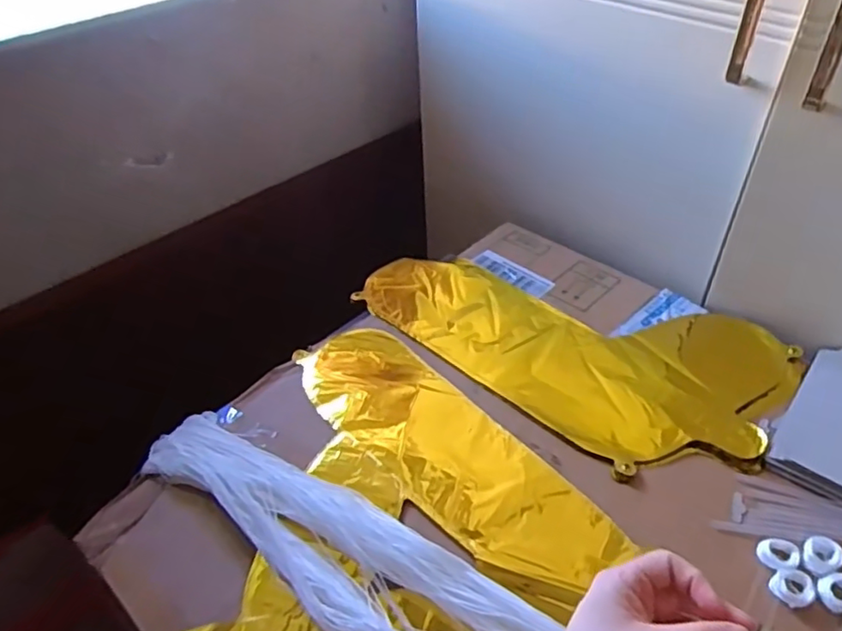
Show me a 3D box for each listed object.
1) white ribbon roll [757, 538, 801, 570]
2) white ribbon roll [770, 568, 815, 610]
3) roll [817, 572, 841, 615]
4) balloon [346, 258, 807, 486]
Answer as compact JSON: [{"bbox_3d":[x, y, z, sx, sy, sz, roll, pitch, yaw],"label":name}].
[{"bbox_3d":[0.253,0.170,0.436,0.027,0.006,0.023,19,49,21],"label":"white ribbon roll"},{"bbox_3d":[0.254,0.186,0.420,0.027,0.005,0.025,-2,45,2],"label":"white ribbon roll"},{"bbox_3d":[0.284,0.188,0.416,0.028,0.008,0.025,1,45,5],"label":"roll"},{"bbox_3d":[0.142,0.013,0.621,0.403,0.025,0.229,28,53,27],"label":"balloon"}]

